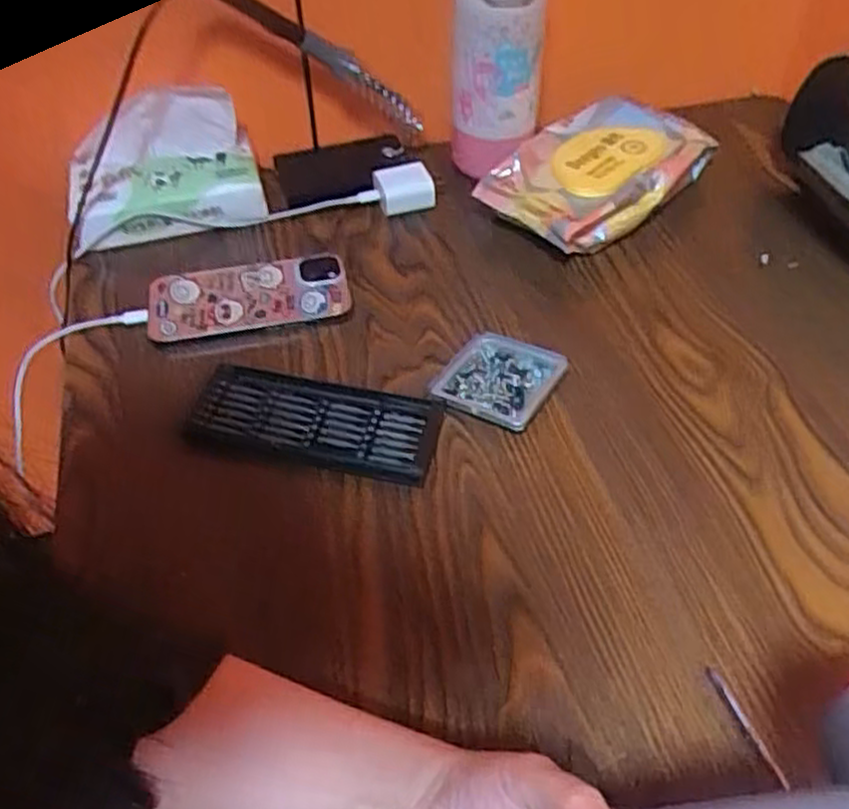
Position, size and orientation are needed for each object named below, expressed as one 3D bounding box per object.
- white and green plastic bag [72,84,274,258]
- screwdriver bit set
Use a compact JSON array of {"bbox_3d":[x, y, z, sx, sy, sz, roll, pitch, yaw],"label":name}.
[{"bbox_3d":[-0.225,-0.201,0.646,0.153,0.022,0.129,-15,83,-8],"label":"white and green plastic bag"},{"bbox_3d":[-0.072,0.013,0.499,0.158,0.021,0.064,10,49,10],"label":"screwdriver bit set"}]

